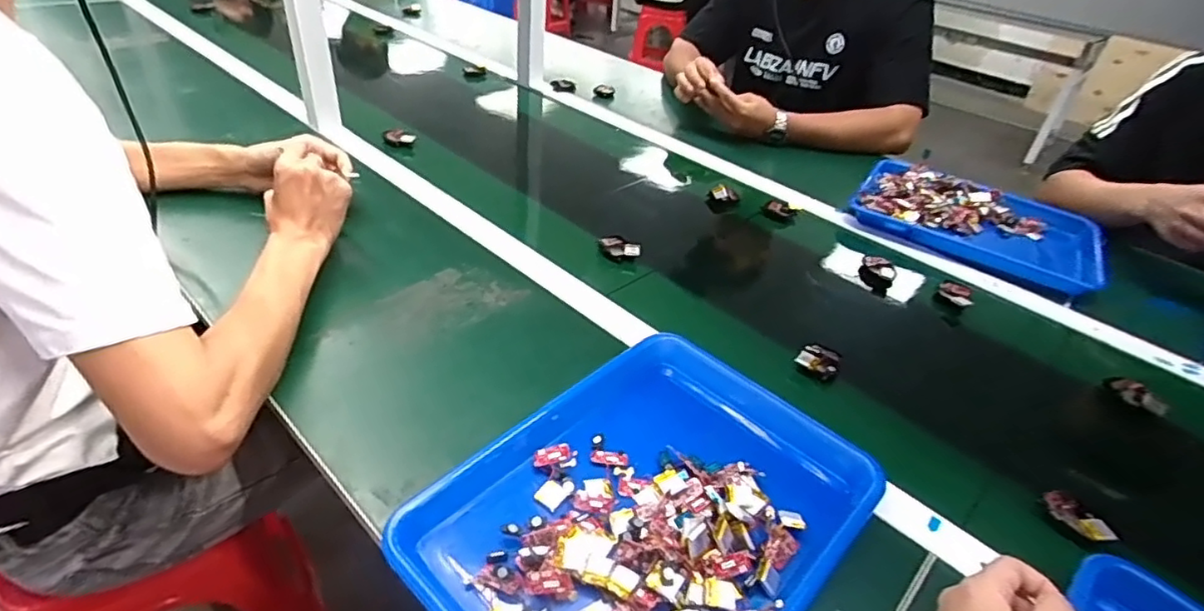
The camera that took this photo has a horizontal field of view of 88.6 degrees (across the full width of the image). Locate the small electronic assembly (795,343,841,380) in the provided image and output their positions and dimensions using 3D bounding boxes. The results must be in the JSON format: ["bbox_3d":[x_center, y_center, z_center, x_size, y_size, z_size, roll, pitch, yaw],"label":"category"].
[{"bbox_3d":[0.215,0.053,0.612,0.039,0.015,0.035,20,41,17],"label":"small electronic assembly"}]

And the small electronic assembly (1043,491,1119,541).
[{"bbox_3d":[0.373,0.166,0.484,0.018,0.015,0.048,-18,45,-27],"label":"small electronic assembly"}]

